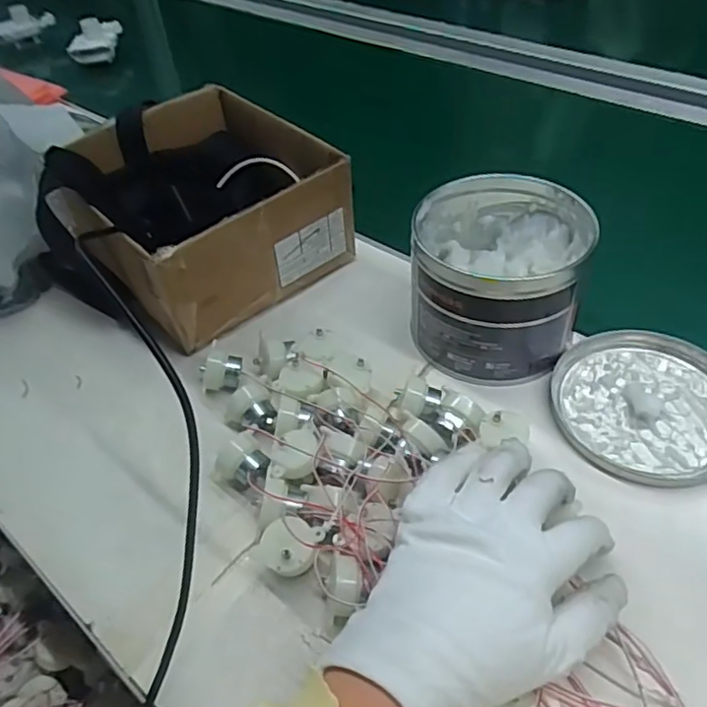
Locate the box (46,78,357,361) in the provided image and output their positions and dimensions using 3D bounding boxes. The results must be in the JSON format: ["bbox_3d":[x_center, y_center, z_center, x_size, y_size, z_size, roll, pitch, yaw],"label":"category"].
[{"bbox_3d":[-0.138,-0.126,0.558,0.198,0.113,0.204,-35,52,-26],"label":"box"}]

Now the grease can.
[{"bbox_3d":[0.109,-0.061,0.474,0.117,0.105,0.136,7,47,12],"label":"grease can"}]

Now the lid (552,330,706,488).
[{"bbox_3d":[0.209,0.035,0.440,0.123,0.012,0.132,-3,45,3],"label":"lid"}]

